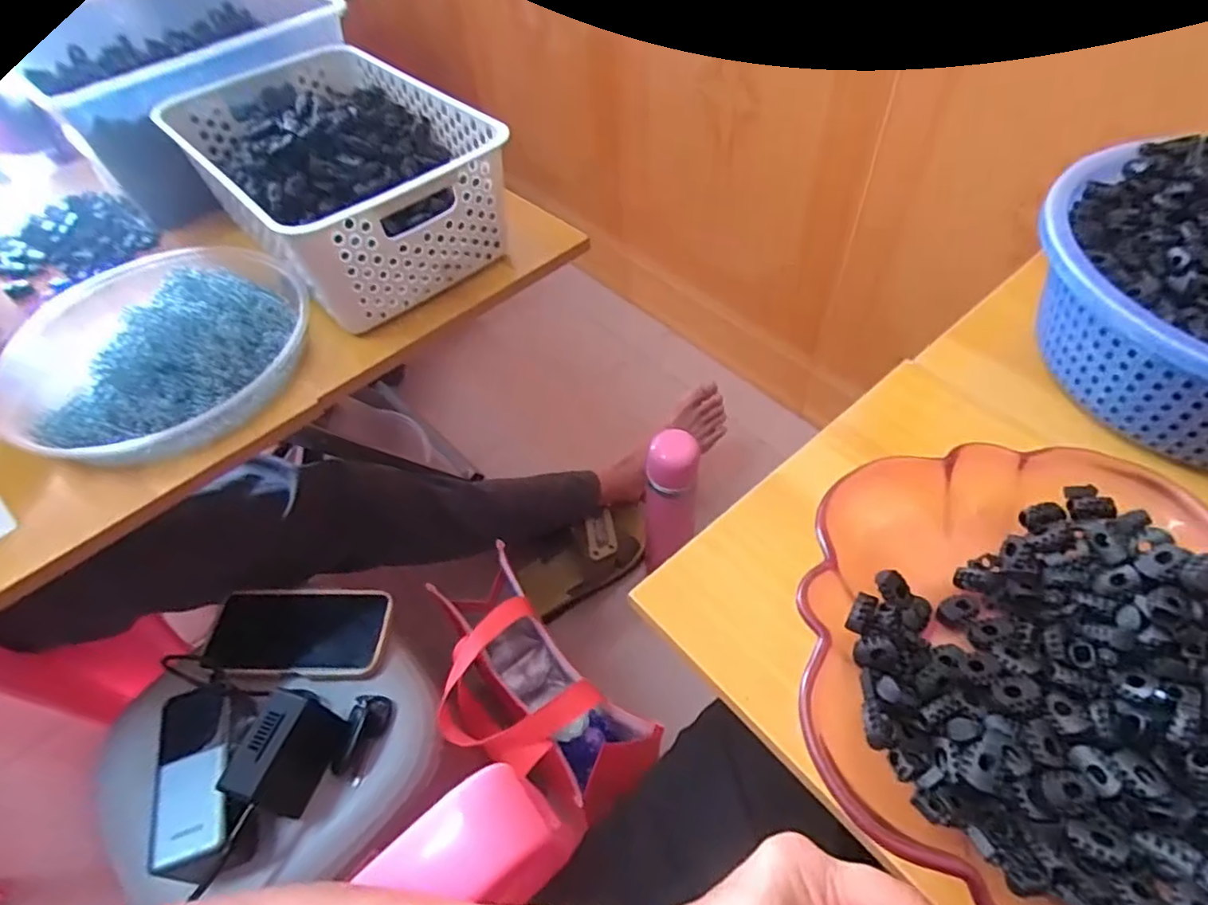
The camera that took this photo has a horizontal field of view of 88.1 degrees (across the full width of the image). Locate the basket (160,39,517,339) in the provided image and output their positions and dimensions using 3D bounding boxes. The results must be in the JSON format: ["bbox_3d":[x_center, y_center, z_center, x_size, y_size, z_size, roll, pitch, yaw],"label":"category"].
[{"bbox_3d":[-0.245,-0.257,0.582,0.199,0.111,0.309,-38,58,-22],"label":"basket"}]

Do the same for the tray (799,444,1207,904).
[{"bbox_3d":[0.223,0.110,0.306,0.242,0.062,0.236,16,55,17],"label":"tray"}]

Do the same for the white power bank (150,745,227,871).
[{"bbox_3d":[-0.305,0.262,0.464,0.047,0.021,0.070,-15,52,-6],"label":"white power bank"}]

